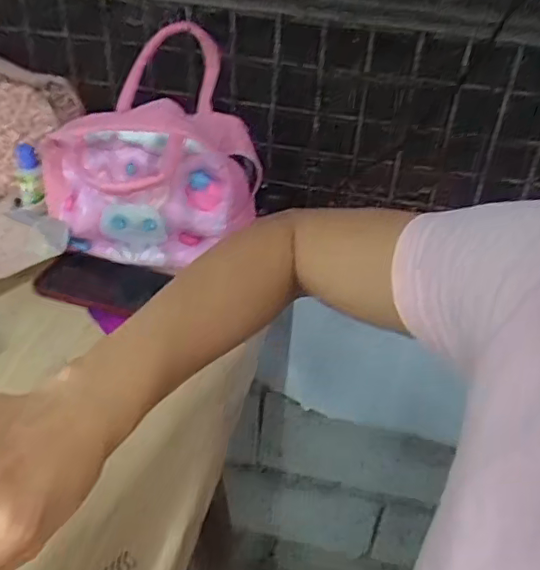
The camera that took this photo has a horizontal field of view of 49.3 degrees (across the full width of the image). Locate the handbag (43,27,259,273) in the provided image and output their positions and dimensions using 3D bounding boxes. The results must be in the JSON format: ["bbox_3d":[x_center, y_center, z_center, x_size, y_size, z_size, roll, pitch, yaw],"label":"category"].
[{"bbox_3d":[-0.136,-0.145,0.663,0.234,0.232,0.115,-7,40,-13],"label":"handbag"}]

